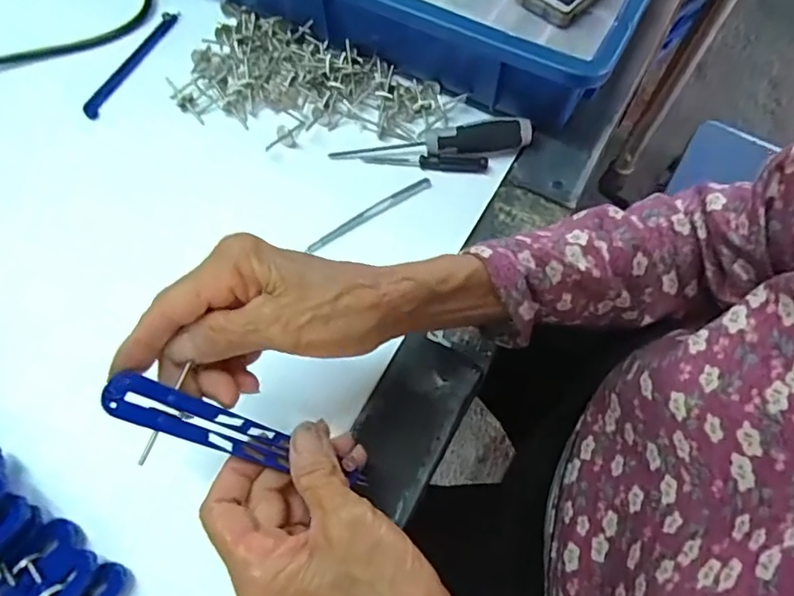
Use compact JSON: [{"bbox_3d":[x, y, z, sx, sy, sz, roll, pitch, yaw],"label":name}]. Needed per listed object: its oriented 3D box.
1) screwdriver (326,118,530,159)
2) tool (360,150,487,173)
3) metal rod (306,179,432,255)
[{"bbox_3d":[0.026,-0.116,0.402,0.144,0.023,0.019,-4,65,-2],"label":"screwdriver"},{"bbox_3d":[0.021,-0.103,0.405,0.090,0.011,0.013,8,66,4],"label":"tool"},{"bbox_3d":[-0.019,-0.060,0.393,0.102,0.006,0.008,-32,69,-14],"label":"metal rod"}]

